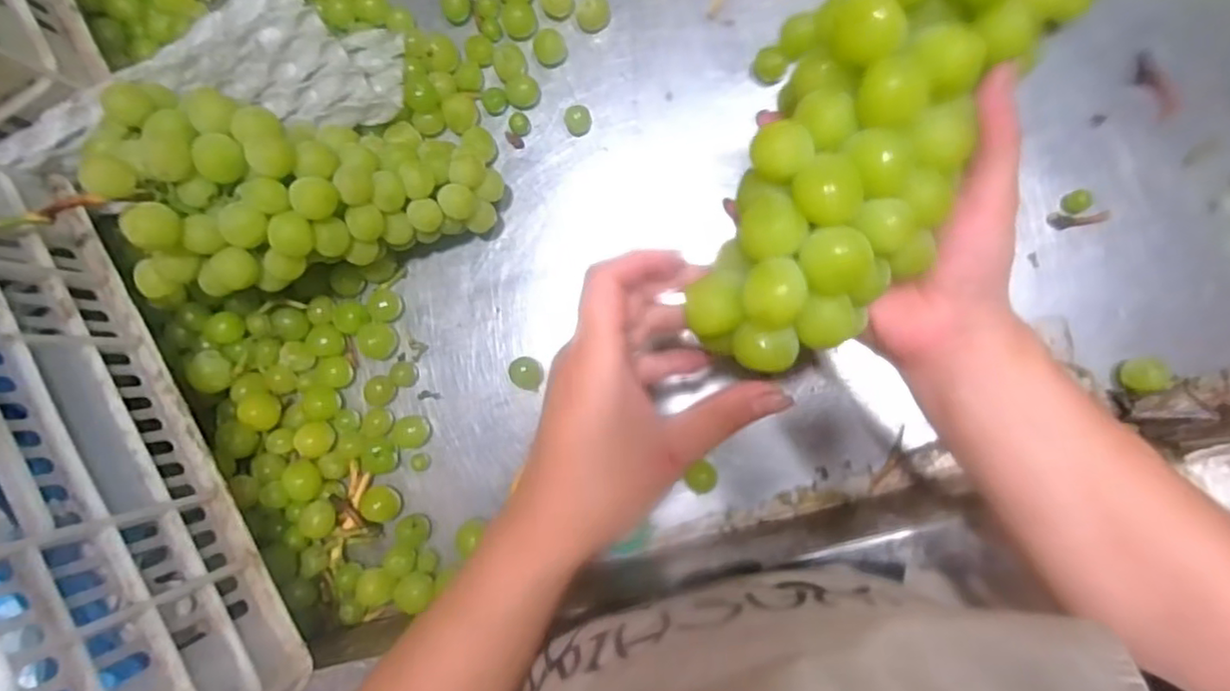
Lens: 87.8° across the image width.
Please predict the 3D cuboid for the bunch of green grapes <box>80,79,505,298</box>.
[{"bbox_3d":[-0.198,-0.105,0.428,0.243,0.088,0.123,-8,86,-21],"label":"bunch of green grapes"}]

